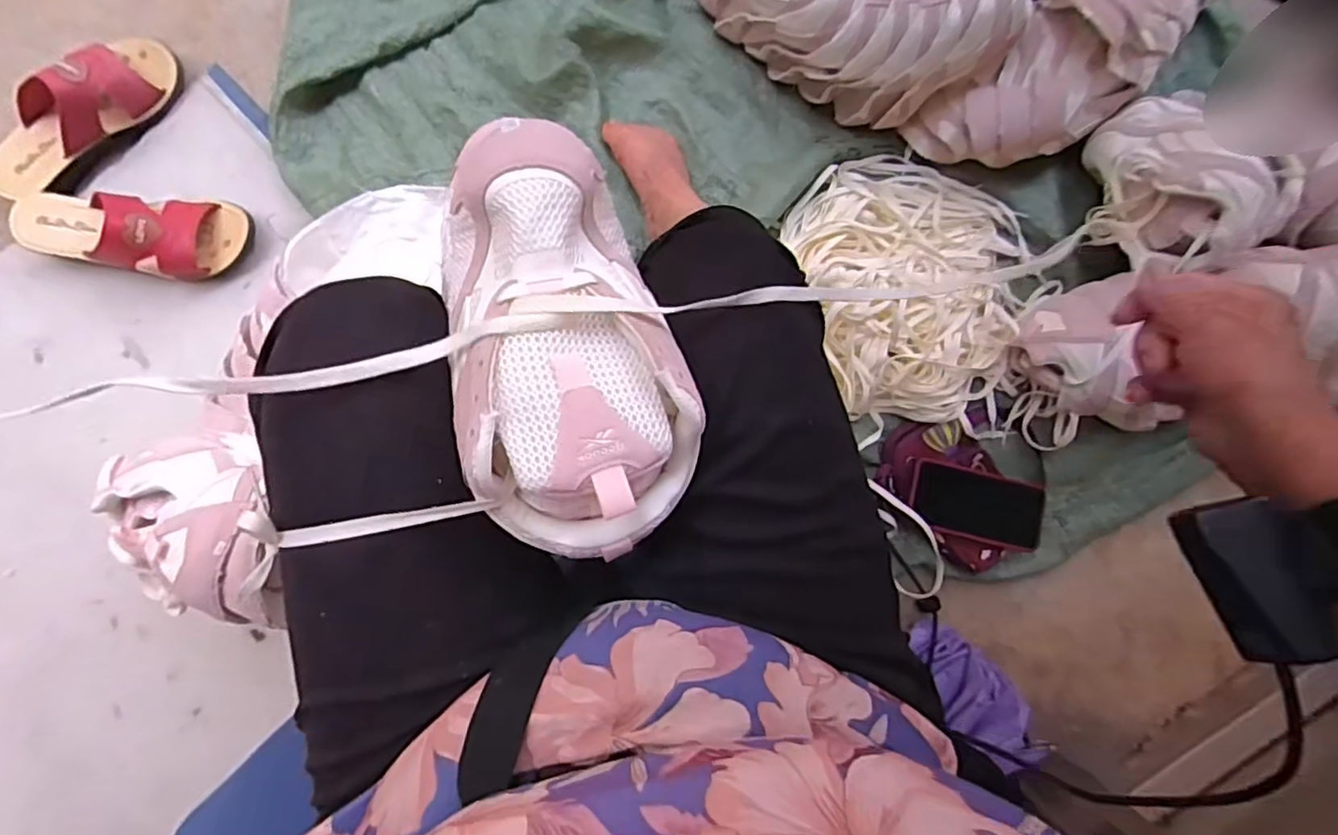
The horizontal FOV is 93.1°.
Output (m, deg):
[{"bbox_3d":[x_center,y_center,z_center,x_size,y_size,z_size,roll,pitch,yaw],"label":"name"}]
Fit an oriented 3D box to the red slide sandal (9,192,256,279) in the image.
[{"bbox_3d":[-0.576,-0.200,0.674,0.228,0.079,0.087,6,91,-7],"label":"red slide sandal"}]

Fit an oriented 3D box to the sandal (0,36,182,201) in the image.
[{"bbox_3d":[-0.636,-0.326,0.681,0.082,0.076,0.228,43,87,-6],"label":"sandal"}]

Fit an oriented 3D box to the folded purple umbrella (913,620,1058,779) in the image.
[{"bbox_3d":[0.359,0.325,0.747,0.091,0.037,0.180,-33,69,-5],"label":"folded purple umbrella"}]

